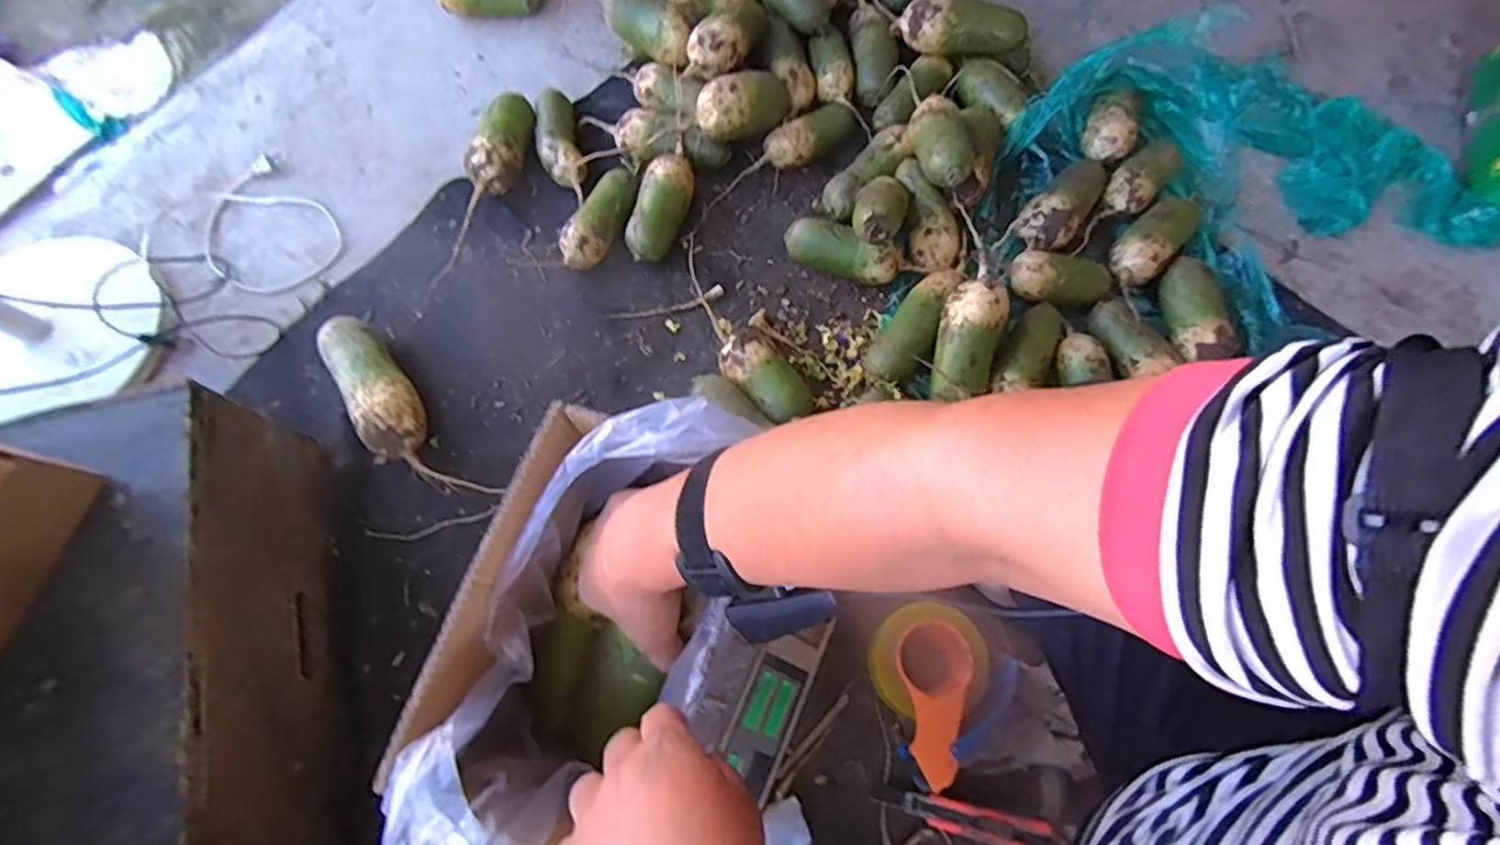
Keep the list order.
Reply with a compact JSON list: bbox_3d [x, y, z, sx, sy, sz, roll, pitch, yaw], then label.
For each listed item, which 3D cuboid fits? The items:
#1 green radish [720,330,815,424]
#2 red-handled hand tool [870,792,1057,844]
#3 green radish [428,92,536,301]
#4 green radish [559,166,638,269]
[{"bbox_3d":[0.024,-0.055,0.849,0.075,0.067,0.137,-40,75,-13],"label":"green radish"},{"bbox_3d":[0.230,0.415,0.676,0.185,0.013,0.044,10,73,20],"label":"red-handled hand tool"},{"bbox_3d":[-0.385,-0.338,0.944,0.079,0.067,0.321,12,71,4],"label":"green radish"},{"bbox_3d":[-0.210,-0.287,0.931,0.061,0.057,0.166,30,73,10],"label":"green radish"}]

